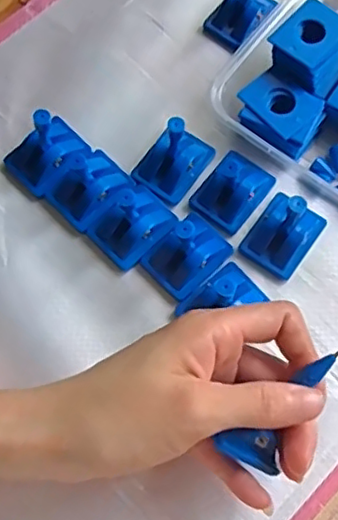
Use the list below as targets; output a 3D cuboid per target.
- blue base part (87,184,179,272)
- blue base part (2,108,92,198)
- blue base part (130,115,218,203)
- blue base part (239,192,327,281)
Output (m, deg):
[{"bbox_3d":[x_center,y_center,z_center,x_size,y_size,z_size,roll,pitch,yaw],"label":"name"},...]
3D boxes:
[{"bbox_3d":[-0.020,-0.021,0.355,0.045,0.022,0.034,-43,75,-13],"label":"blue base part"},{"bbox_3d":[-0.073,-0.067,0.359,0.035,0.041,0.043,42,76,14],"label":"blue base part"},{"bbox_3d":[0.002,-0.063,0.355,0.033,0.041,0.040,36,75,13],"label":"blue base part"},{"bbox_3d":[0.065,-0.019,0.341,0.033,0.042,0.042,35,75,12],"label":"blue base part"}]

